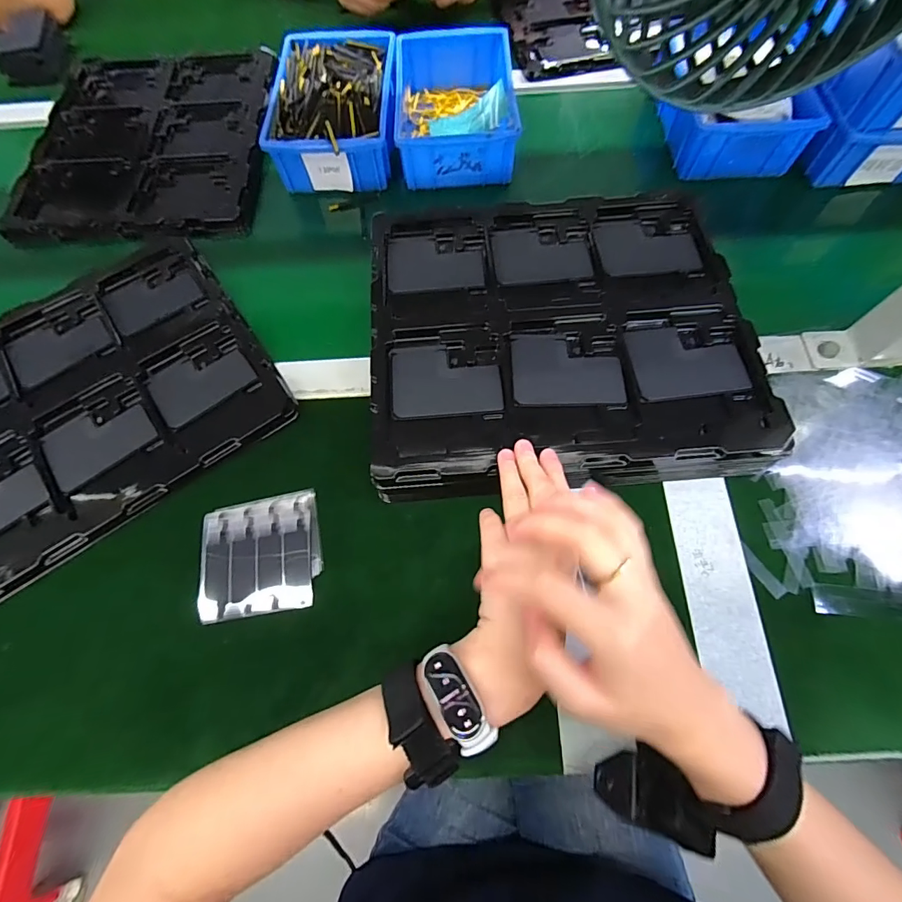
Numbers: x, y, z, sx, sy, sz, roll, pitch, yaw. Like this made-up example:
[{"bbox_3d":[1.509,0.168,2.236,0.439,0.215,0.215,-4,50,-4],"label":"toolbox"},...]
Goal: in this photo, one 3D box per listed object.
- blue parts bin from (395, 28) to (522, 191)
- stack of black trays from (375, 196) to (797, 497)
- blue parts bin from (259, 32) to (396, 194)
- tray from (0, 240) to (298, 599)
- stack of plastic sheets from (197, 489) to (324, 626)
[{"bbox_3d":[0.004,-0.406,0.528,0.131,0.060,0.203,-2,67,1],"label":"blue parts bin"},{"bbox_3d":[0.090,-0.104,0.409,0.312,0.054,0.286,-5,67,-1],"label":"stack of black trays"},{"bbox_3d":[-0.133,-0.411,0.530,0.139,0.068,0.212,0,67,2],"label":"blue parts bin"},{"bbox_3d":[-0.345,-0.050,0.418,0.315,0.015,0.271,-34,70,-12],"label":"tray"},{"bbox_3d":[-0.155,0.083,0.361,0.093,0.004,0.094,-9,67,-2],"label":"stack of plastic sheets"}]

